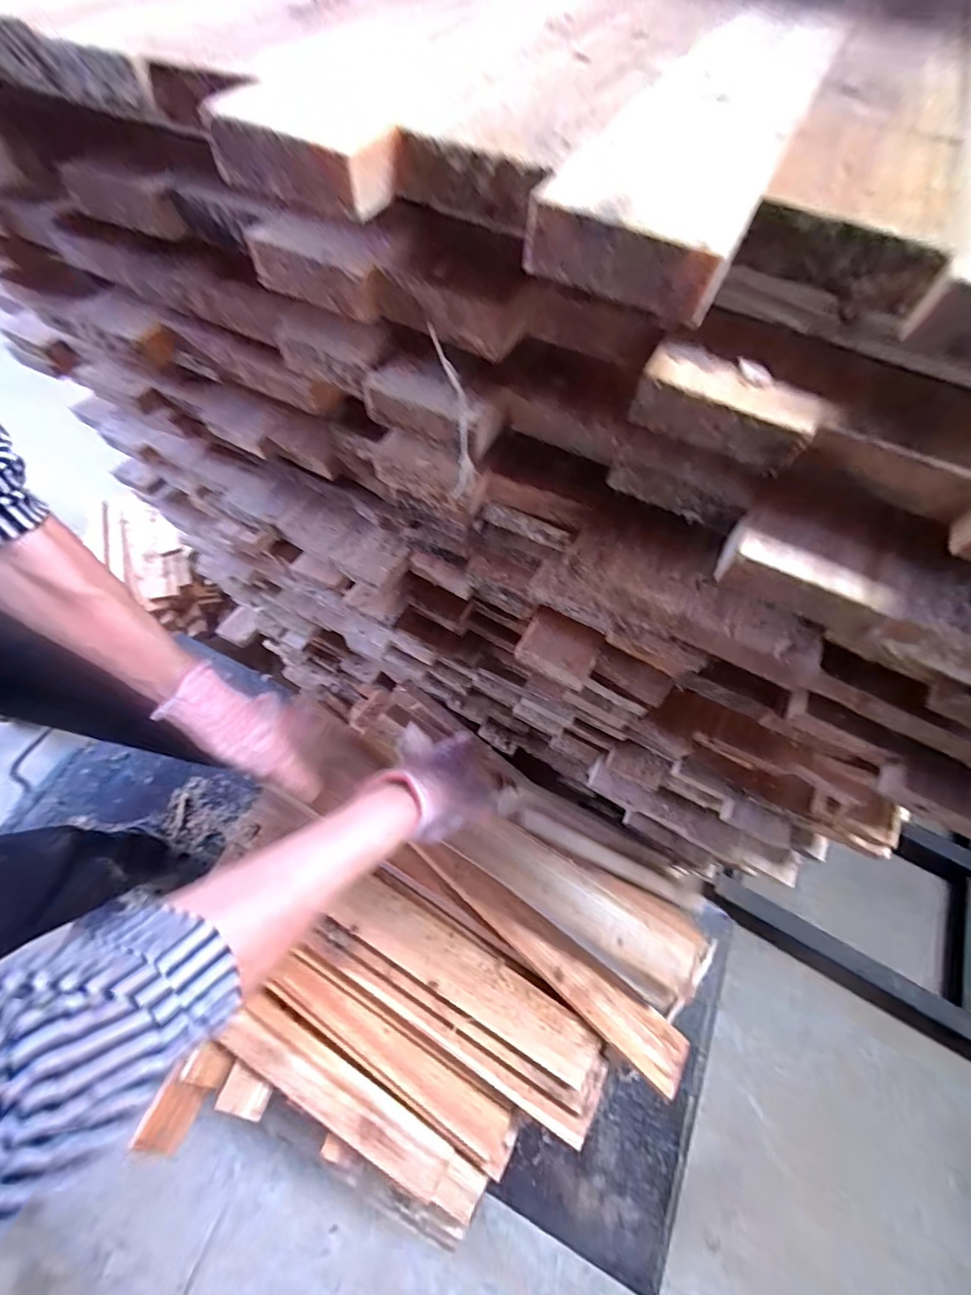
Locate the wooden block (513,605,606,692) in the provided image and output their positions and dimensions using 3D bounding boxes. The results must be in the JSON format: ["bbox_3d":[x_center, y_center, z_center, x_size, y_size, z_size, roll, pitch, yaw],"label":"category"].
[{"bbox_3d":[0.062,0.000,0.376,0.062,0.018,0.048,27,67,11],"label":"wooden block"}]

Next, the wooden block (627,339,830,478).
[{"bbox_3d":[0.089,-0.091,0.170,0.062,0.021,0.026,23,66,9],"label":"wooden block"}]

